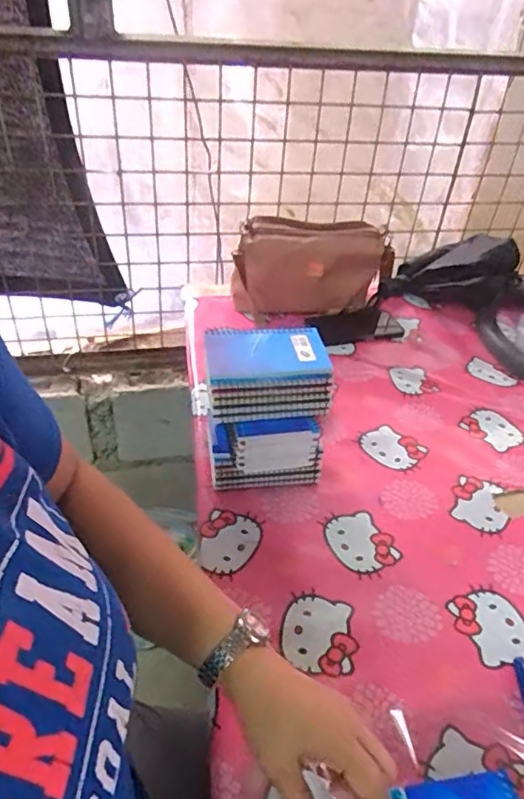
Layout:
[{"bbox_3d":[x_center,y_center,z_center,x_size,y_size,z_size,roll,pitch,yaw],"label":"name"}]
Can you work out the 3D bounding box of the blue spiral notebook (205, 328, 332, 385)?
[{"bbox_3d":[0.006,-0.050,0.602,0.131,0.013,0.087,-1,40,-8],"label":"blue spiral notebook"}]

